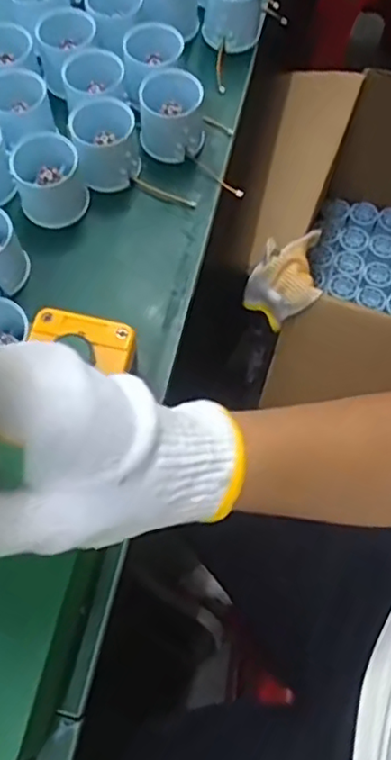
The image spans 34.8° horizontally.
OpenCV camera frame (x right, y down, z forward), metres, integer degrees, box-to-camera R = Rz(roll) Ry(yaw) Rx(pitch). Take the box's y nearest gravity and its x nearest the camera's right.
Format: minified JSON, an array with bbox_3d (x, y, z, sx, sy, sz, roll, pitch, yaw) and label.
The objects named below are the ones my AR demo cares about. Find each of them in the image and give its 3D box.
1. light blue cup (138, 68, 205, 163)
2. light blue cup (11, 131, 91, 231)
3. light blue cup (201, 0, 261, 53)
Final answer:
[{"bbox_3d":[-0.020,-0.222,0.523,0.052,0.052,0.051,0,67,0],"label":"light blue cup"},{"bbox_3d":[-0.115,-0.157,0.495,0.054,0.046,0.053,-20,68,-9],"label":"light blue cup"},{"bbox_3d":[0.034,-0.343,0.576,0.054,0.049,0.052,6,67,2],"label":"light blue cup"}]

